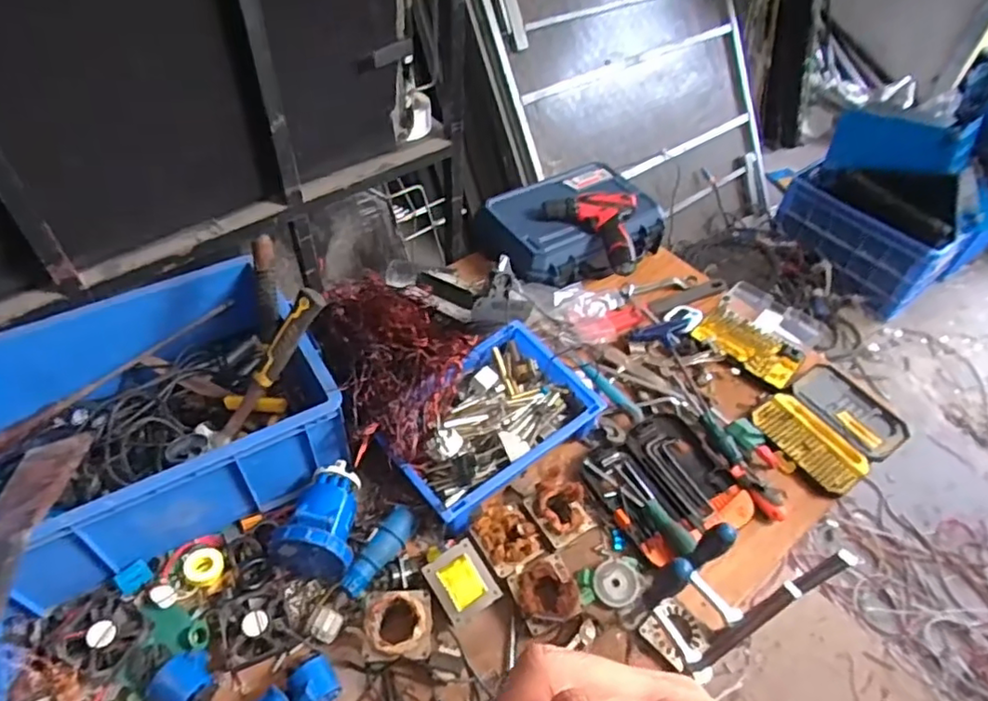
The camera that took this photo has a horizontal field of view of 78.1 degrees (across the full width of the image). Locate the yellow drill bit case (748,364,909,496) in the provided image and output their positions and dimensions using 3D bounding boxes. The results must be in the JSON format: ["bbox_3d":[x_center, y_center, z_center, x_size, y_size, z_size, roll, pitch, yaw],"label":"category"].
[{"bbox_3d":[0.572,0.125,1.035,0.239,0.030,0.181,-25,54,-25],"label":"yellow drill bit case"}]

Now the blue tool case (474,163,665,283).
[{"bbox_3d":[0.165,-0.264,1.265,0.353,0.087,0.295,-33,57,-29],"label":"blue tool case"}]

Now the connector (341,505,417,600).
[{"bbox_3d":[-0.153,0.271,0.826,0.042,0.042,0.131,24,50,17],"label":"connector"}]

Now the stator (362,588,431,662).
[{"bbox_3d":[-0.121,0.344,0.764,0.086,0.041,0.085,-3,48,-7],"label":"stator"}]

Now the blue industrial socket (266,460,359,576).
[{"bbox_3d":[-0.238,0.219,0.822,0.108,0.096,0.142,2,47,-3],"label":"blue industrial socket"}]

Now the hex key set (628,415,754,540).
[{"bbox_3d":[0.301,0.190,0.950,0.113,0.026,0.194,-17,51,-19],"label":"hex key set"}]

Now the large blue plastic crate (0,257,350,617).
[{"bbox_3d":[-0.500,0.090,0.869,0.468,0.173,0.386,-24,53,-24],"label":"large blue plastic crate"}]

